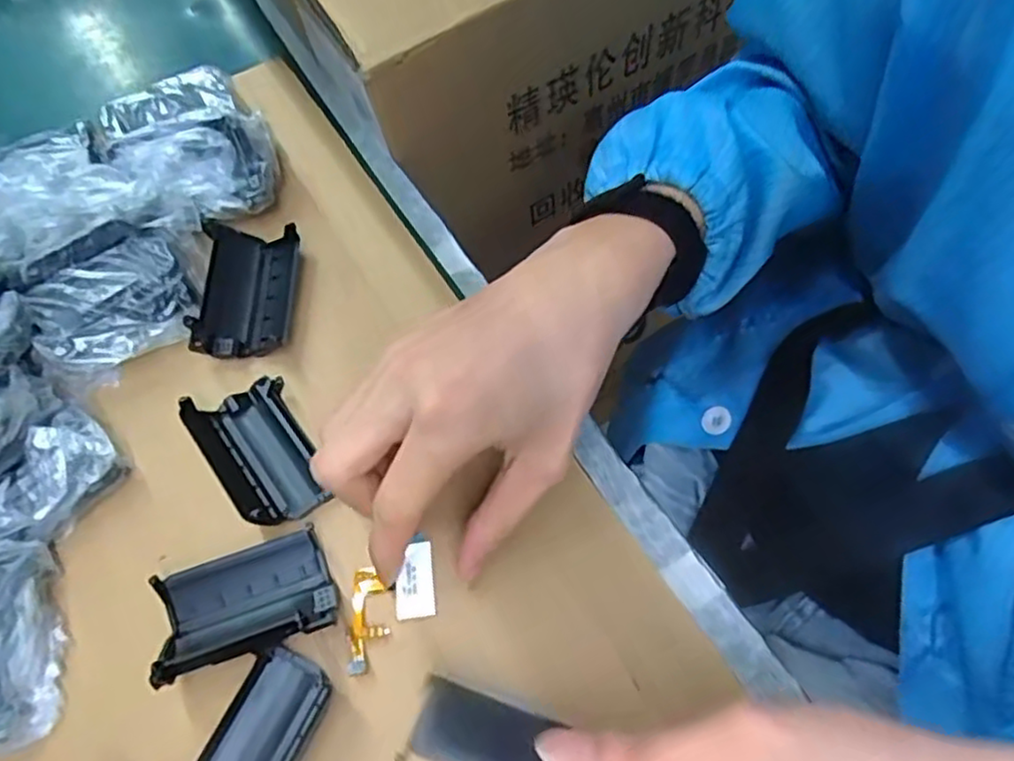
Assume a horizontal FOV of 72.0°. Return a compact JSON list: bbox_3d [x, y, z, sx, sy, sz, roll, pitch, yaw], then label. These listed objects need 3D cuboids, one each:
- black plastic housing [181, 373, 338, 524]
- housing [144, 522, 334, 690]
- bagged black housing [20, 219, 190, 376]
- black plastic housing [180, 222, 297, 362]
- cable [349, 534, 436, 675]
[{"bbox_3d":[-0.115,0.031,0.318,0.040,0.030,0.072,-29,66,-9],"label":"black plastic housing"},{"bbox_3d":[-0.109,0.090,0.288,0.070,0.021,0.045,-18,65,-4],"label":"housing"},{"bbox_3d":[-0.191,-0.038,0.339,0.068,0.034,0.059,-18,65,-3],"label":"bagged black housing"},{"bbox_3d":[-0.134,-0.046,0.359,0.043,0.023,0.071,1,65,6],"label":"black plastic housing"},{"bbox_3d":[-0.050,0.092,0.293,0.053,0.008,0.031,-38,70,-13],"label":"cable"}]

